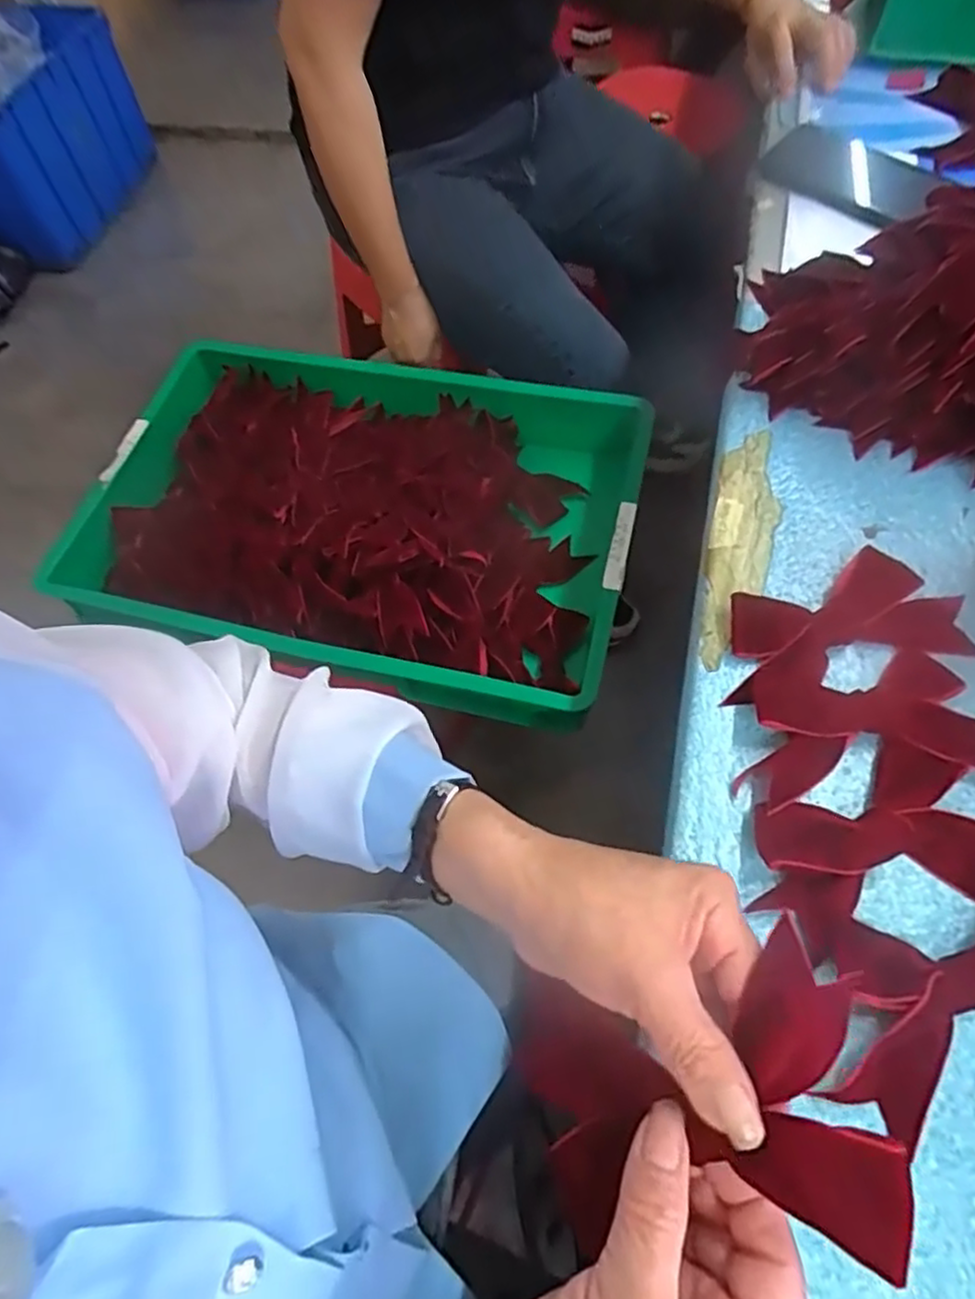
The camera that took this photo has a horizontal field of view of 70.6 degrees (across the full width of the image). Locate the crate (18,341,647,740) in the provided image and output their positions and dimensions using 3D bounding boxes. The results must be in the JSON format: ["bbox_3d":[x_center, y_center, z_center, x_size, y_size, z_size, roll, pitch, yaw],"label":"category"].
[{"bbox_3d":[-0.131,-0.154,0.742,0.565,0.091,0.367,15,65,11],"label":"crate"}]

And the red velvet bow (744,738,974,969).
[{"bbox_3d":[0.197,0.100,0.345,0.128,0.021,0.083,-20,63,-7],"label":"red velvet bow"}]

